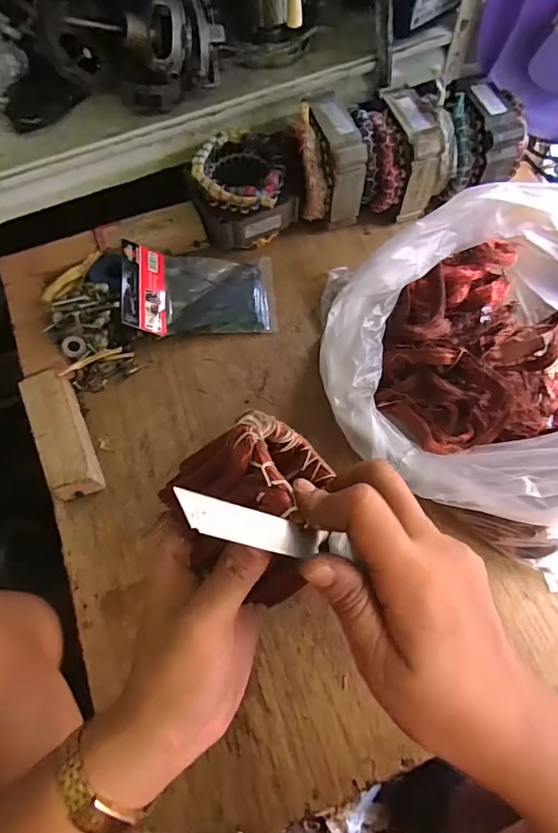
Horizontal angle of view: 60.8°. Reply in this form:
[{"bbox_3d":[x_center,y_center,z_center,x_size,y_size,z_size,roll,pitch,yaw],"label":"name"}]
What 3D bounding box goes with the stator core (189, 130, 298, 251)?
[{"bbox_3d":[-0.041,-0.252,0.535,0.103,0.082,0.102,-1,66,2],"label":"stator core"}]

